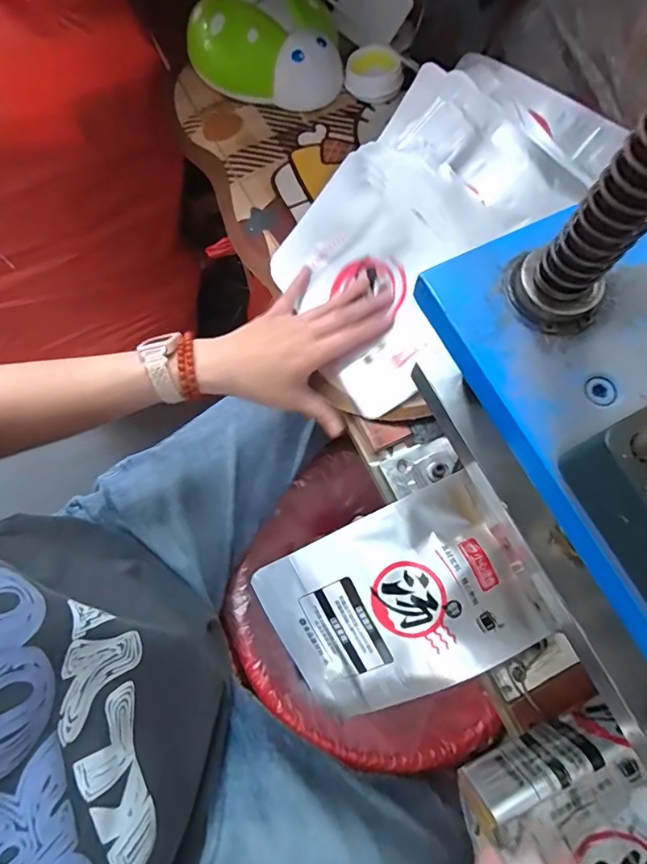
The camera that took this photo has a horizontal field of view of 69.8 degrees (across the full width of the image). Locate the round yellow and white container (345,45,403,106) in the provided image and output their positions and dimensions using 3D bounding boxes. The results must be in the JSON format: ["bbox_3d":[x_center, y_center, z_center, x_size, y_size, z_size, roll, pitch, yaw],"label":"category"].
[{"bbox_3d":[0.054,-0.387,0.504,0.059,0.028,0.053,0,73,0],"label":"round yellow and white container"}]

